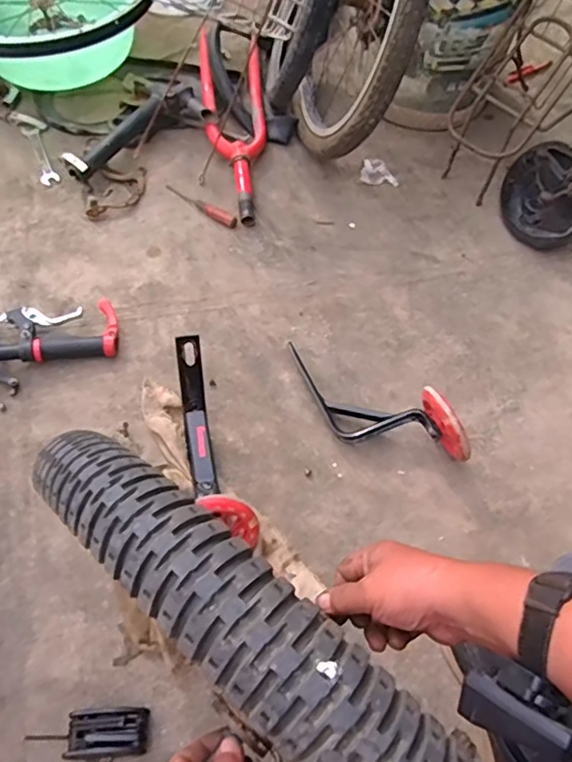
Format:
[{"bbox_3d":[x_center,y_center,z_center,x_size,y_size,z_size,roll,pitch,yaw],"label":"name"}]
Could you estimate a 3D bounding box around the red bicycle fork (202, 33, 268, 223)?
[{"bbox_3d":[-0.086,-0.456,1.033,0.114,0.071,0.390,-3,64,-7],"label":"red bicycle fork"}]

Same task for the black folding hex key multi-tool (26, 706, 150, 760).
[{"bbox_3d":[-0.214,0.386,0.649,0.126,0.030,0.047,0,63,-4],"label":"black folding hex key multi-tool"}]

